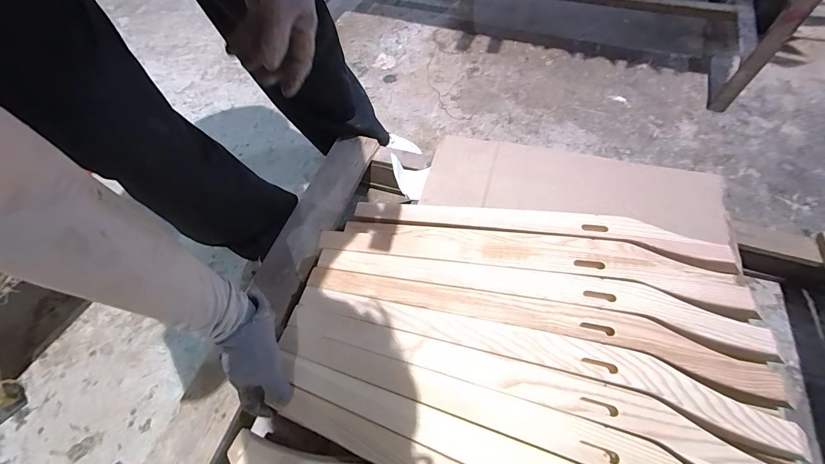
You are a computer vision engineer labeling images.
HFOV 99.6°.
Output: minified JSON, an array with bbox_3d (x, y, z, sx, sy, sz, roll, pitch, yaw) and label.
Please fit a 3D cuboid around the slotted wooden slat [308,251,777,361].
[{"bbox_3d":[0.140,0.069,0.470,0.564,0.016,0.063,12,60,11],"label":"slotted wooden slat"}]

